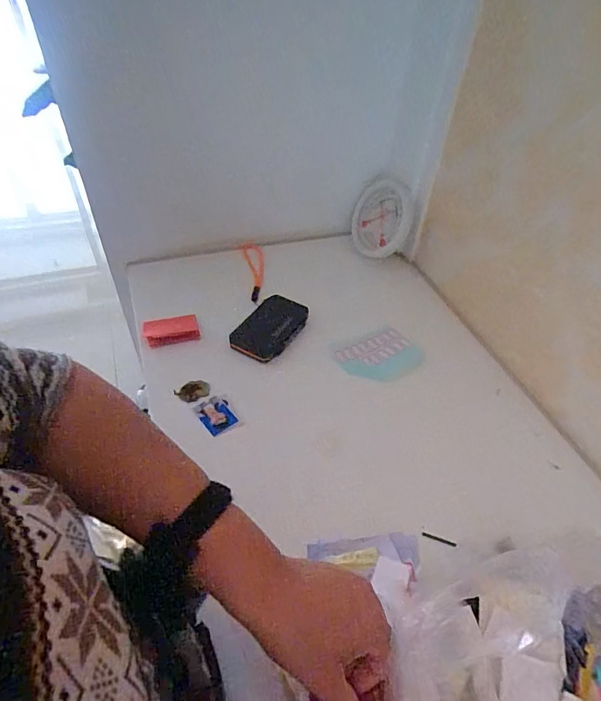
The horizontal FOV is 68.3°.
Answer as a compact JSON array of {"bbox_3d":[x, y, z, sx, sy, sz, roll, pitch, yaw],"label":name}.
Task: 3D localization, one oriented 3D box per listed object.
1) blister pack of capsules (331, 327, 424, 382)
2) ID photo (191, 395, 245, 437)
[{"bbox_3d":[0.116,0.011,0.639,0.120,0.008,0.087,-18,50,-19],"label":"blister pack of capsules"},{"bbox_3d":[-0.103,0.081,0.555,0.045,0.004,0.057,-24,52,-23],"label":"ID photo"}]

